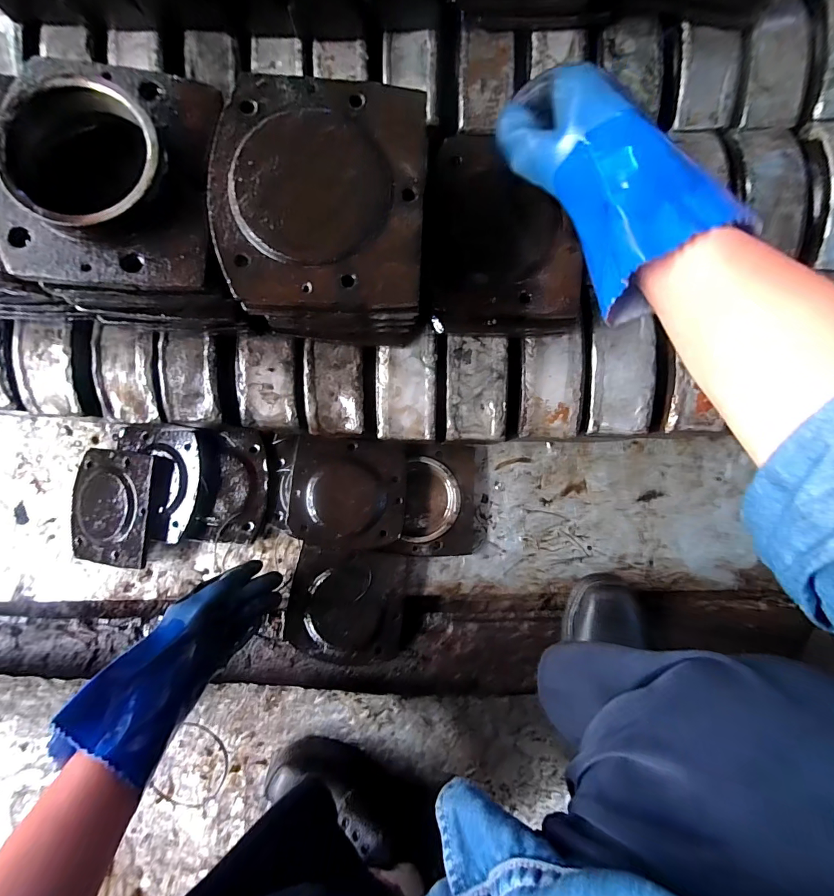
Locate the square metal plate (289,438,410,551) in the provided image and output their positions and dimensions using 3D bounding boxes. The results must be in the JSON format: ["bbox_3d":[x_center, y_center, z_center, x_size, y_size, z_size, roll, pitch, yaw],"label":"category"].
[{"bbox_3d":[-0.092,0.060,0.544,0.152,0.025,0.144,3,89,3],"label":"square metal plate"}]

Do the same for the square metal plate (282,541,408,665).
[{"bbox_3d":[-0.094,0.208,0.536,0.150,0.017,0.143,7,85,4],"label":"square metal plate"}]

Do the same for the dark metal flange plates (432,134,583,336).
[{"bbox_3d":[0.081,-0.191,0.369,0.128,0.044,0.164,2,85,4],"label":"dark metal flange plates"}]

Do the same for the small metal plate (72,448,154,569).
[{"bbox_3d":[-0.432,0.083,0.561,0.144,0.013,0.156,-1,86,16],"label":"small metal plate"}]

